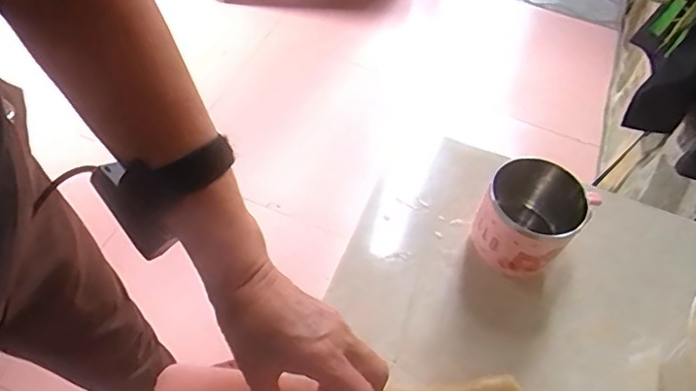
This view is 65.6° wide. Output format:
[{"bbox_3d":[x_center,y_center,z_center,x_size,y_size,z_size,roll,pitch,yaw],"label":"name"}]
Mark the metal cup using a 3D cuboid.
[{"bbox_3d":[0.151,0.025,0.464,0.077,0.087,0.078,2,56,-3],"label":"metal cup"}]

